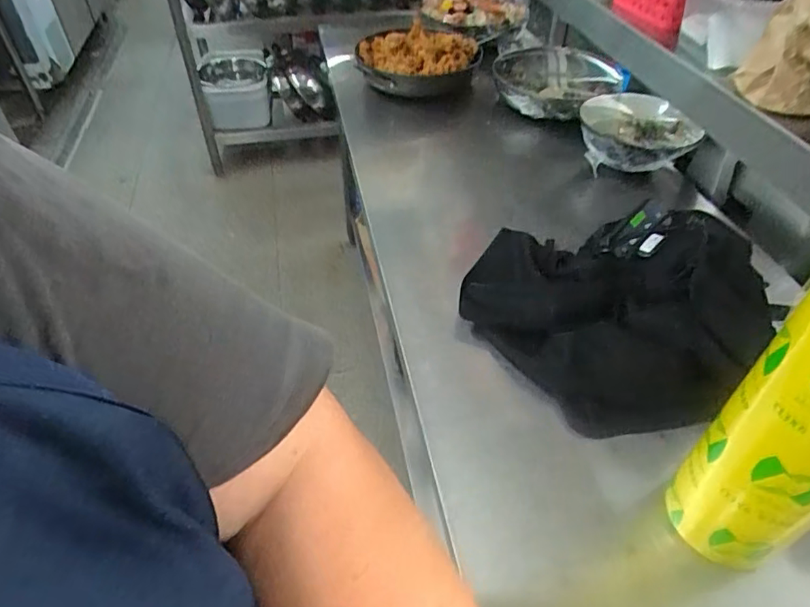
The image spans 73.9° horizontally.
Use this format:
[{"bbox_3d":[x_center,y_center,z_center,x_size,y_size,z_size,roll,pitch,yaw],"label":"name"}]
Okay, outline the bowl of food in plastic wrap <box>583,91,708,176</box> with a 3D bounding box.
[{"bbox_3d":[0.416,-0.310,0.977,0.193,0.078,0.203,0,45,0],"label":"bowl of food in plastic wrap"}]

